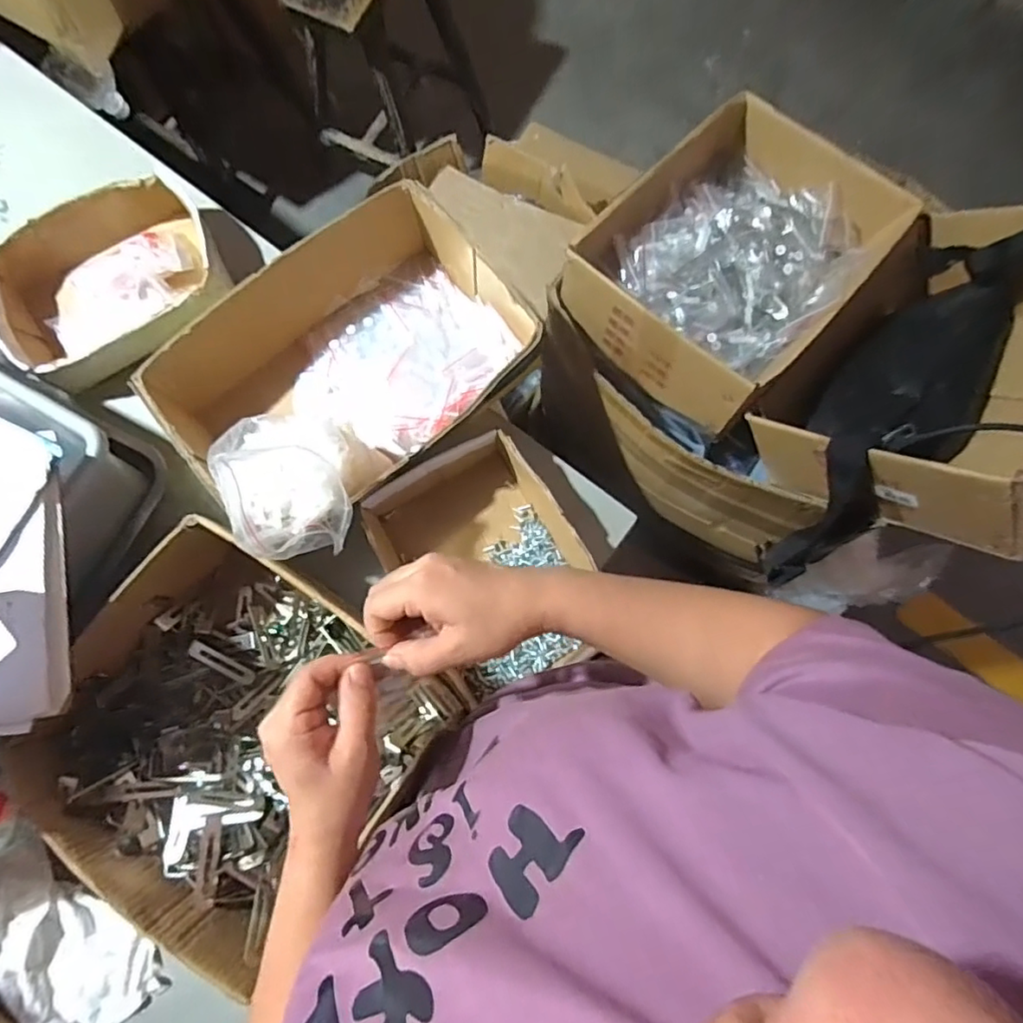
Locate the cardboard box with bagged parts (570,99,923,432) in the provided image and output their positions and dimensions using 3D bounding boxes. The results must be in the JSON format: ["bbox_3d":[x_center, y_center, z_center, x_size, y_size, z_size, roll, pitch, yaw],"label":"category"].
[{"bbox_3d":[0.248,-0.274,0.638,0.248,0.094,0.315,42,81,7],"label":"cardboard box with bagged parts"}]

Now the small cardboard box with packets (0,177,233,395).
[{"bbox_3d":[-0.444,-0.251,0.667,0.240,0.066,0.194,-30,81,-6],"label":"small cardboard box with packets"}]

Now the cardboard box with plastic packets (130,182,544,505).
[{"bbox_3d":[-0.162,-0.140,0.614,0.343,0.113,0.250,-38,82,-7],"label":"cardboard box with plastic packets"}]

